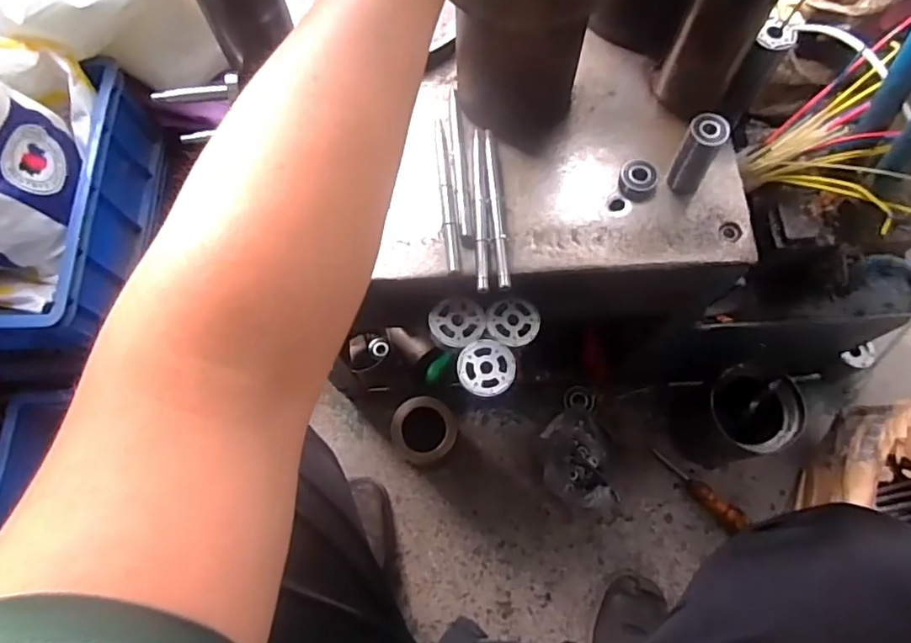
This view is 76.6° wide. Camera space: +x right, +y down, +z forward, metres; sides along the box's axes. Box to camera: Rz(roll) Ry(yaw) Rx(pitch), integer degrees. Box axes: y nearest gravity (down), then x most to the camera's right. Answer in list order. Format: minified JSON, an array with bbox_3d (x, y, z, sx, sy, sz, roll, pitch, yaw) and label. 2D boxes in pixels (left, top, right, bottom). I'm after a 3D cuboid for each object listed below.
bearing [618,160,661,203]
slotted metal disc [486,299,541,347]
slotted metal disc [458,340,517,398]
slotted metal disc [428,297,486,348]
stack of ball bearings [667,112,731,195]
[{"bbox_3d":[0.171,-0.133,0.536,0.035,0.018,0.032,0,70,1],"label":"bearing"},{"bbox_3d":[0.056,0.000,0.547,0.049,0.013,0.048,0,70,1],"label":"slotted metal disc"},{"bbox_3d":[0.028,0.043,0.529,0.052,0.009,0.050,2,70,2],"label":"slotted metal disc"},{"bbox_3d":[0.002,0.000,0.535,0.051,0.008,0.047,0,70,1],"label":"slotted metal disc"},{"bbox_3d":[0.211,-0.146,0.509,0.030,0.070,0.033,33,74,12],"label":"stack of ball bearings"}]

